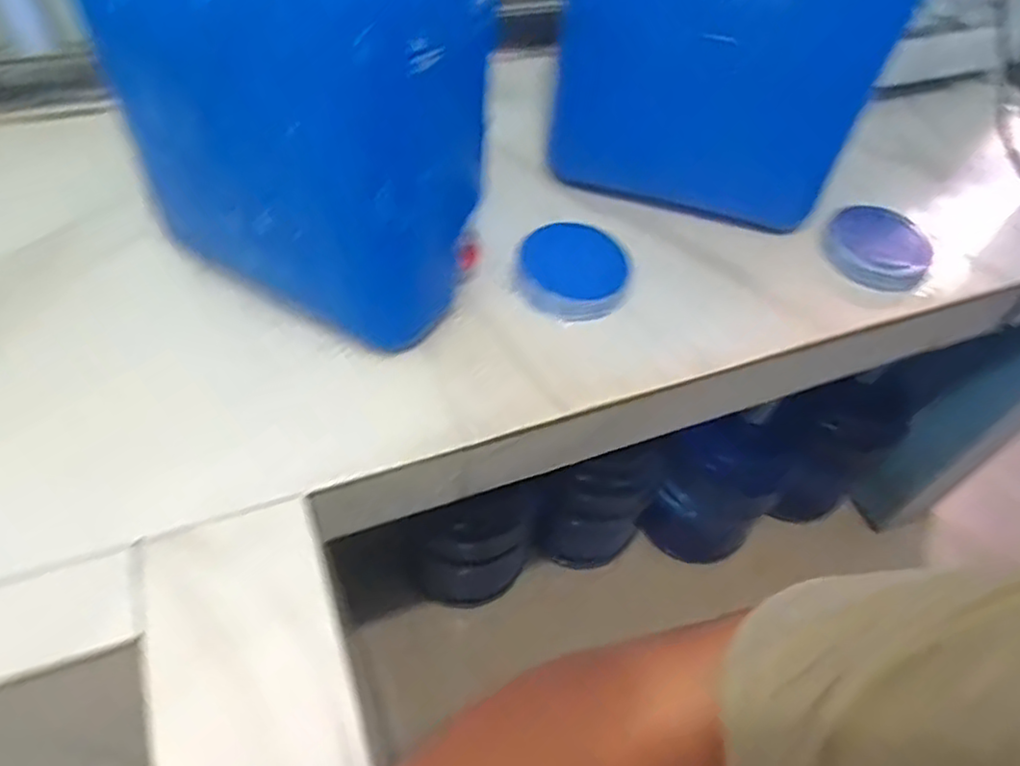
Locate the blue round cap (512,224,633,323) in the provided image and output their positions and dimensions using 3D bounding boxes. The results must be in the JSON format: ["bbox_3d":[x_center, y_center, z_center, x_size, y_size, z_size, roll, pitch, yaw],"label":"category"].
[{"bbox_3d":[0.067,-0.120,0.729,0.114,0.027,0.110,3,52,-4],"label":"blue round cap"}]

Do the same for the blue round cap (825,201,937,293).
[{"bbox_3d":[0.414,-0.155,0.777,0.106,0.030,0.102,3,52,-4],"label":"blue round cap"}]

